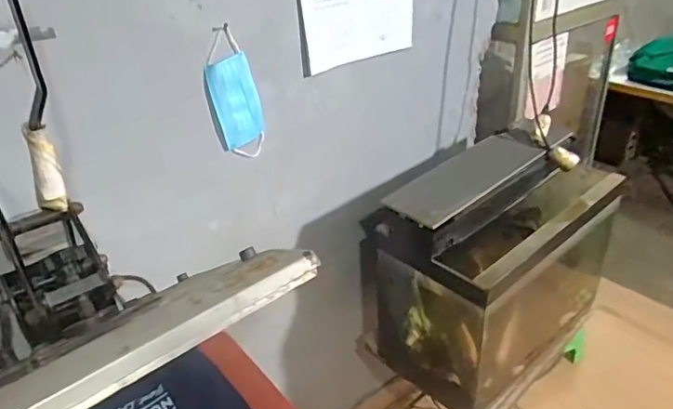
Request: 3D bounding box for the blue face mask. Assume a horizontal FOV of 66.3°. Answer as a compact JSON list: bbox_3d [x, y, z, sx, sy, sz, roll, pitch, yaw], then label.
[{"bbox_3d":[-0.193,-0.204,0.989,0.090,0.242,0.015,-26,32,-24],"label":"blue face mask"}]

